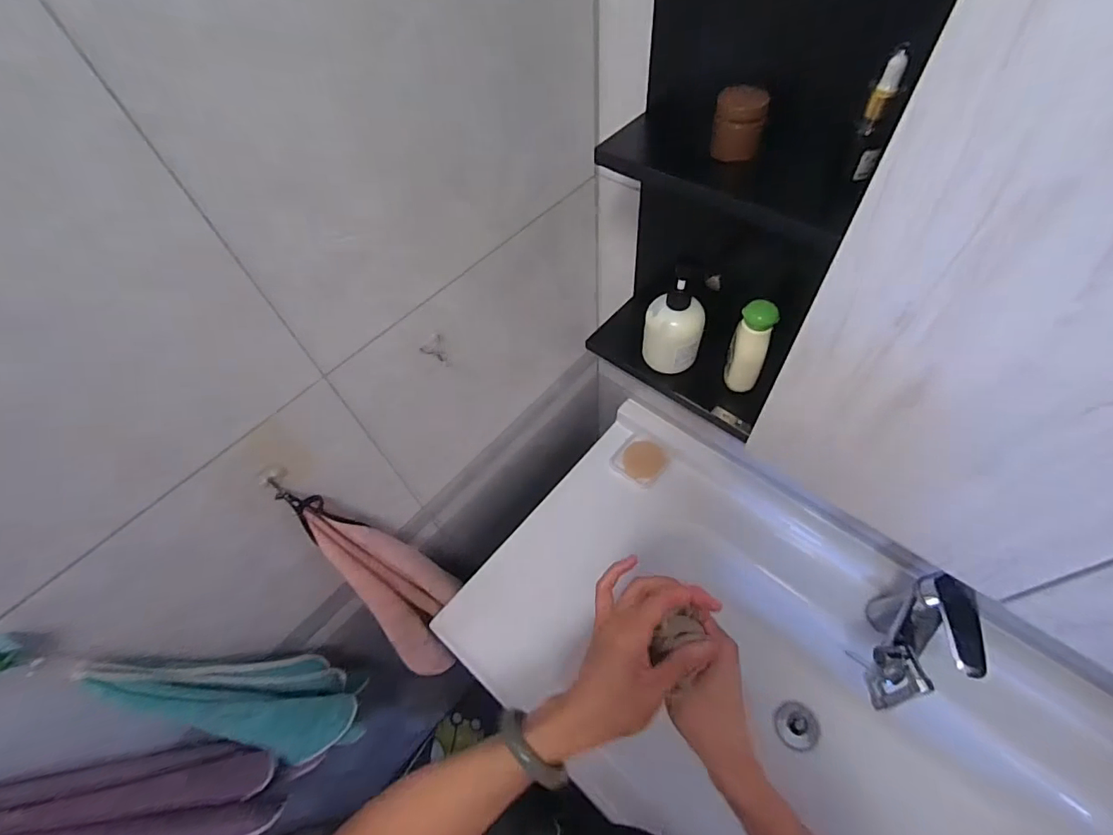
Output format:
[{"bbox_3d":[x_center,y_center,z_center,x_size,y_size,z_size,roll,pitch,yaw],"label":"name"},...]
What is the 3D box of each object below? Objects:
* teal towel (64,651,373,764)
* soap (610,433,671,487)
[{"bbox_3d":[-0.343,0.352,0.597,0.085,0.410,0.113,35,66,25],"label":"teal towel"},{"bbox_3d":[0.148,0.070,0.848,0.086,0.021,0.088,32,65,23],"label":"soap"}]

